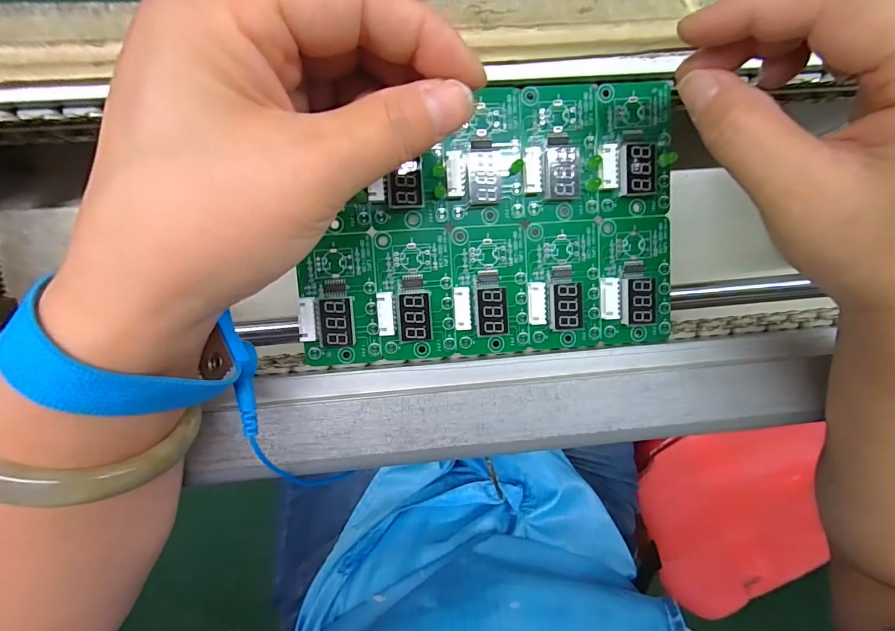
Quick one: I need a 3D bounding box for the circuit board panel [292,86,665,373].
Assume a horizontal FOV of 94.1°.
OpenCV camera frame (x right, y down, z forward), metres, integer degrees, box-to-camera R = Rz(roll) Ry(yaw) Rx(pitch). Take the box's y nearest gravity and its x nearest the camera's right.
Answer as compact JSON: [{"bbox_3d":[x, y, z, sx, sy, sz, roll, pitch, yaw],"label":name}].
[{"bbox_3d":[0.021,-0.041,0.198,0.178,0.010,0.125,-4,98,-4],"label":"circuit board panel"}]

